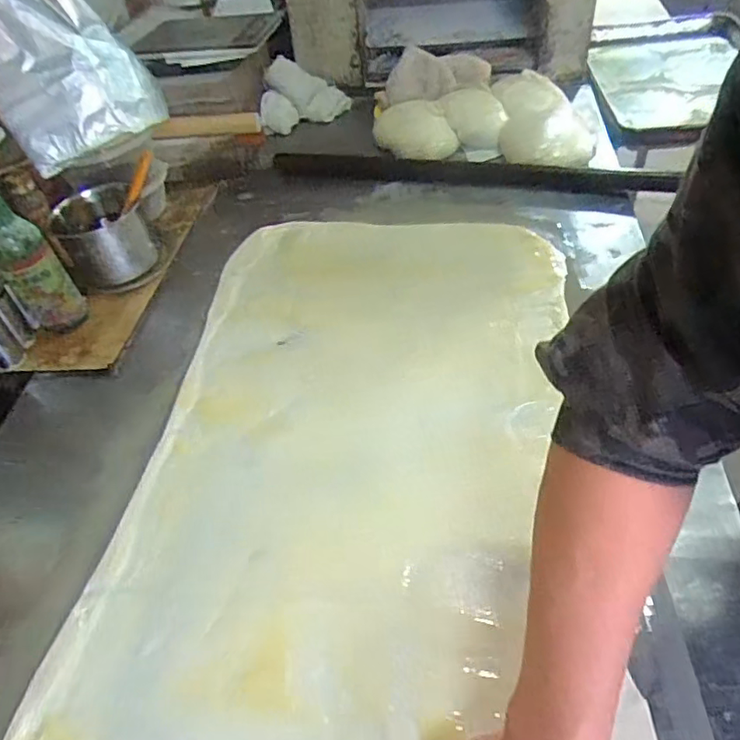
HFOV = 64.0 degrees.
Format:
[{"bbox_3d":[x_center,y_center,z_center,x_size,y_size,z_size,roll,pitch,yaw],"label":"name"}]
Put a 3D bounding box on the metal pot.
[{"bbox_3d":[-0.371,-0.185,0.841,0.120,0.106,0.110,-3,47,4],"label":"metal pot"}]

